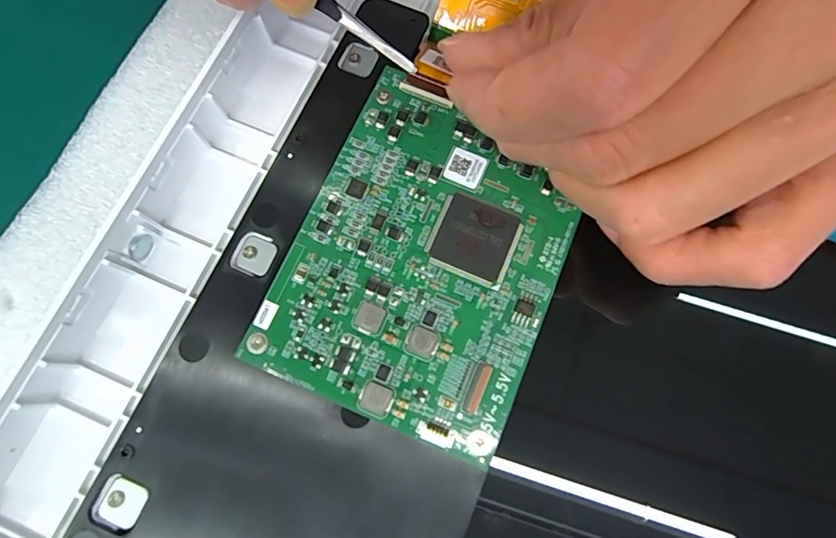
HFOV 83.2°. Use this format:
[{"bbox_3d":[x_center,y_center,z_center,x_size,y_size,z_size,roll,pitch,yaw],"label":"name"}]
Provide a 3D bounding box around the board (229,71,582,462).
[{"bbox_3d":[0.002,-0.003,0.127,0.069,0.004,0.087,23,77,5],"label":"board"}]

